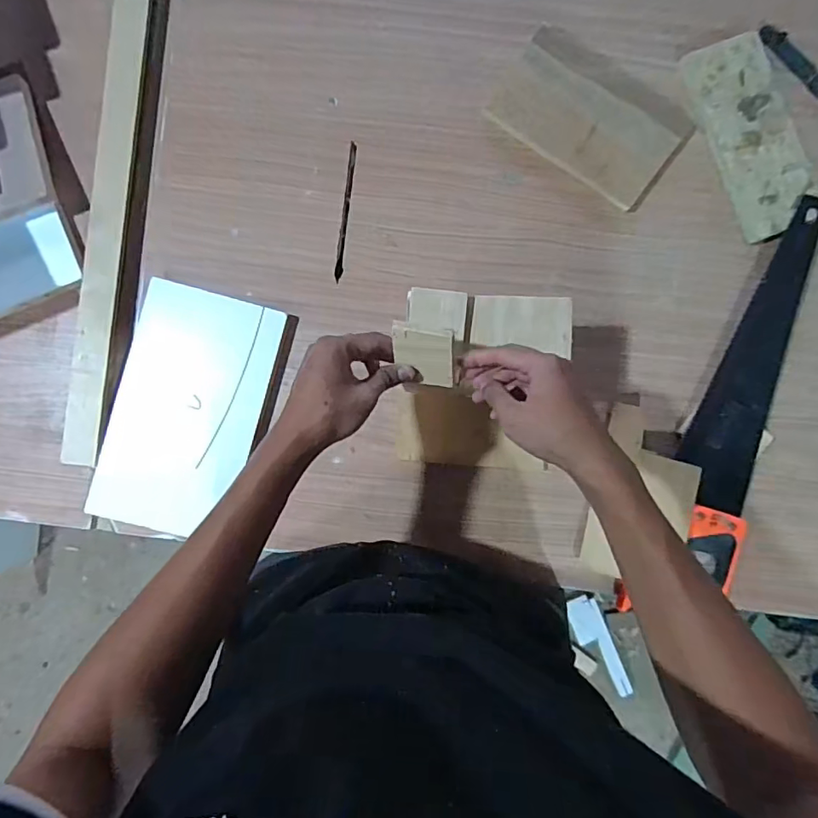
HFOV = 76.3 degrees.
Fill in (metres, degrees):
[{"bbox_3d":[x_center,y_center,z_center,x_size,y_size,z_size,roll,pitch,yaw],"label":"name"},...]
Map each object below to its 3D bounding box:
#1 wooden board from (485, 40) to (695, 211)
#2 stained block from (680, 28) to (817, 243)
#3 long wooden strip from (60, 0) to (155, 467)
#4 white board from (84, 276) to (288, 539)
[{"bbox_3d":[0.209,-0.340,0.631,0.221,0.012,0.103,34,90,0],"label":"wooden board"},{"bbox_3d":[0.413,-0.329,0.628,0.098,0.014,0.235,-21,90,0],"label":"stained block"},{"bbox_3d":[-0.349,-0.298,0.623,0.046,0.016,0.722,7,90,0],"label":"long wooden strip"},{"bbox_3d":[-0.270,0.006,0.638,0.171,0.031,0.295,14,91,1],"label":"white board"}]

